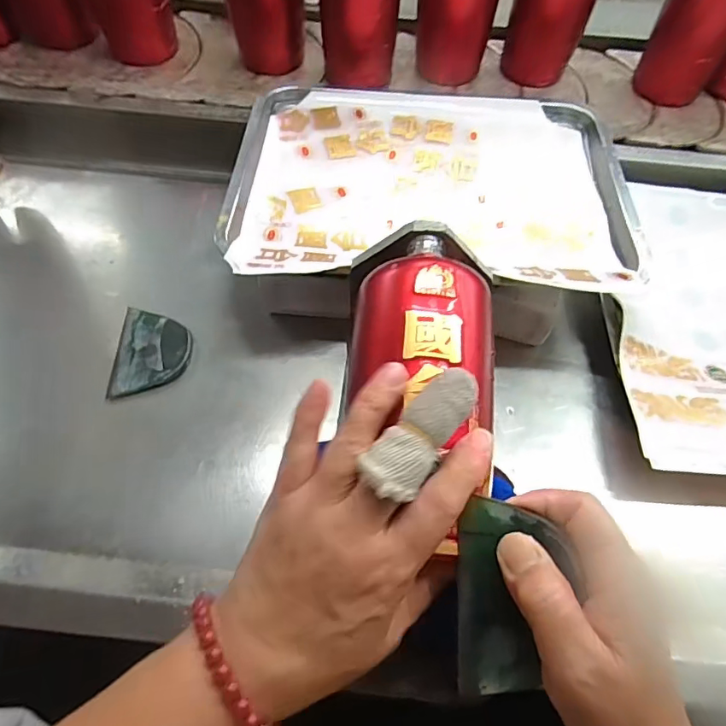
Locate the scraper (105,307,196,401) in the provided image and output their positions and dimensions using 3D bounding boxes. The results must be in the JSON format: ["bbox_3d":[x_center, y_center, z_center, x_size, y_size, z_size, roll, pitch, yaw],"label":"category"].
[{"bbox_3d":[-0.171,-0.010,0.416,0.060,0.007,0.081,-4,60,-3],"label":"scraper"}]

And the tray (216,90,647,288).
[{"bbox_3d":[0.059,-0.176,0.460,0.337,0.039,0.277,2,60,-1],"label":"tray"}]

